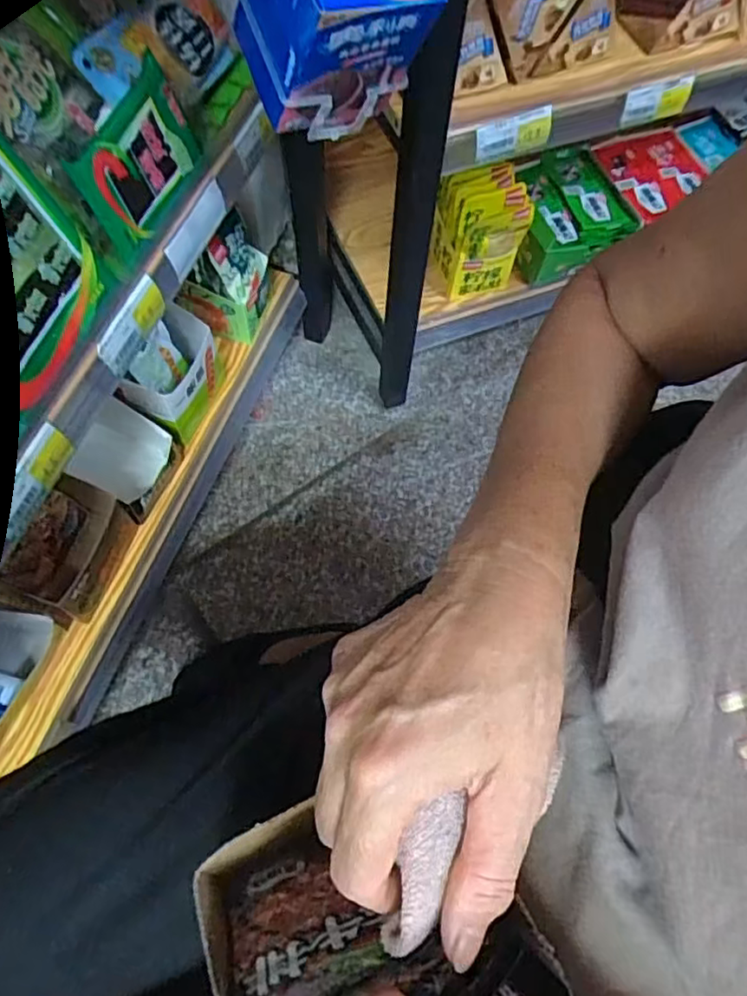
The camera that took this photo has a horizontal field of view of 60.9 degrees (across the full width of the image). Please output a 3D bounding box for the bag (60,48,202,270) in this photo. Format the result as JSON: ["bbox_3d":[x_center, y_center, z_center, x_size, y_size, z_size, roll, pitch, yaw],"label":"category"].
[{"bbox_3d":[-0.178,-0.253,0.479,0.020,0.083,0.127,10,65,21],"label":"bag"}]

